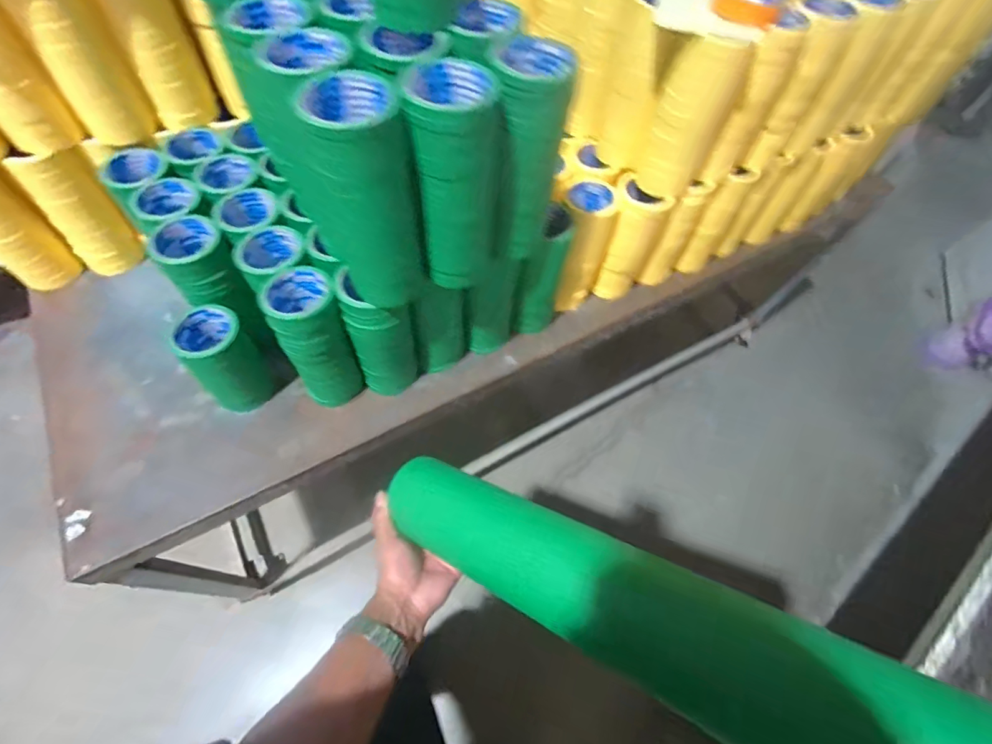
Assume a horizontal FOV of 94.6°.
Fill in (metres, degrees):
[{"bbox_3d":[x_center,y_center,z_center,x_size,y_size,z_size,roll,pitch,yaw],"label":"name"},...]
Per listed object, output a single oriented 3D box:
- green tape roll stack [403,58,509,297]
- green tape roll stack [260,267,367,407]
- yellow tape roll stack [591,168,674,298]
[{"bbox_3d":[-0.041,-0.219,0.549,0.094,0.246,0.097,-2,61,-5],"label":"green tape roll stack"},{"bbox_3d":[-0.272,-0.046,0.708,0.089,0.239,0.097,-17,64,-13],"label":"green tape roll stack"},{"bbox_3d":[0.240,-0.237,0.853,0.092,0.233,0.088,25,62,9],"label":"yellow tape roll stack"}]

